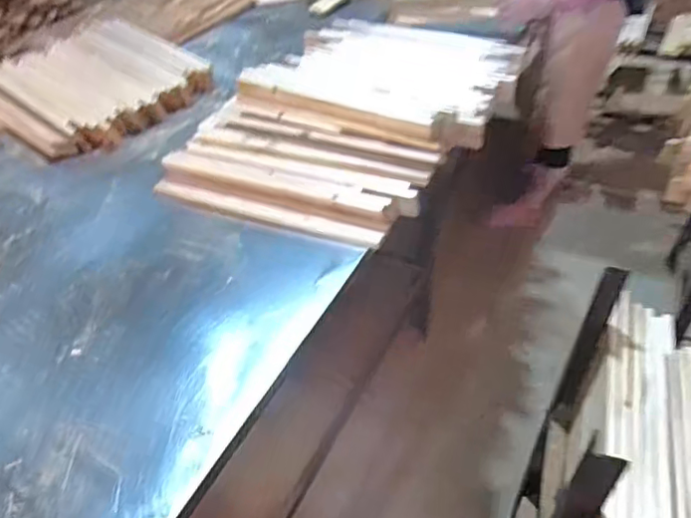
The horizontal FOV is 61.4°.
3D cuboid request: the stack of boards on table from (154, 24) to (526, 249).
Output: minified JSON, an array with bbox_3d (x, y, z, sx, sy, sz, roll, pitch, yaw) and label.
[{"bbox_3d":[0.071,-0.409,1.380,0.544,0.117,0.978,15,45,21],"label":"stack of boards on table"}]

